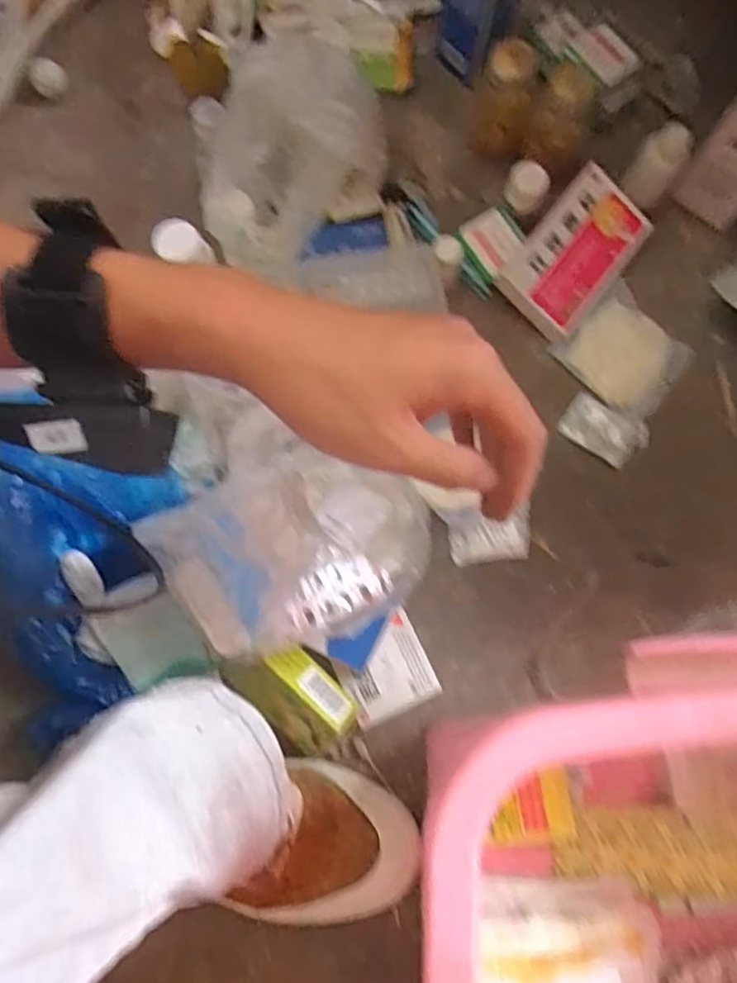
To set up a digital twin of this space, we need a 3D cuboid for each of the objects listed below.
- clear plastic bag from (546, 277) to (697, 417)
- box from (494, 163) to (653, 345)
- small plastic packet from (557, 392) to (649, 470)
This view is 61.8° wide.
[{"bbox_3d":[0.231,-0.124,0.549,0.100,0.013,0.099,43,82,6],"label":"clear plastic bag"},{"bbox_3d":[0.186,-0.212,0.557,0.084,0.017,0.143,39,83,-12],"label":"box"},{"bbox_3d":[0.208,-0.053,0.542,0.073,0.004,0.049,28,81,4],"label":"small plastic packet"}]

